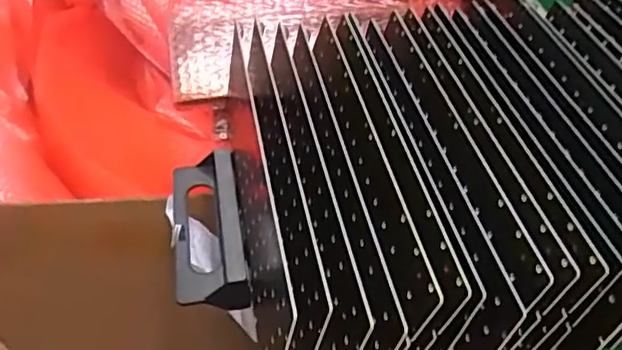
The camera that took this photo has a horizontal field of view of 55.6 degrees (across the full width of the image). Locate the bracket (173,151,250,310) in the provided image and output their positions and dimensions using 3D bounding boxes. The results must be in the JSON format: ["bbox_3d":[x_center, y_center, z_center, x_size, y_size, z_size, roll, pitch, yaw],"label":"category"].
[{"bbox_3d":[-0.082,0.039,0.452,0.054,0.034,0.143,-6,44,-9],"label":"bracket"}]

